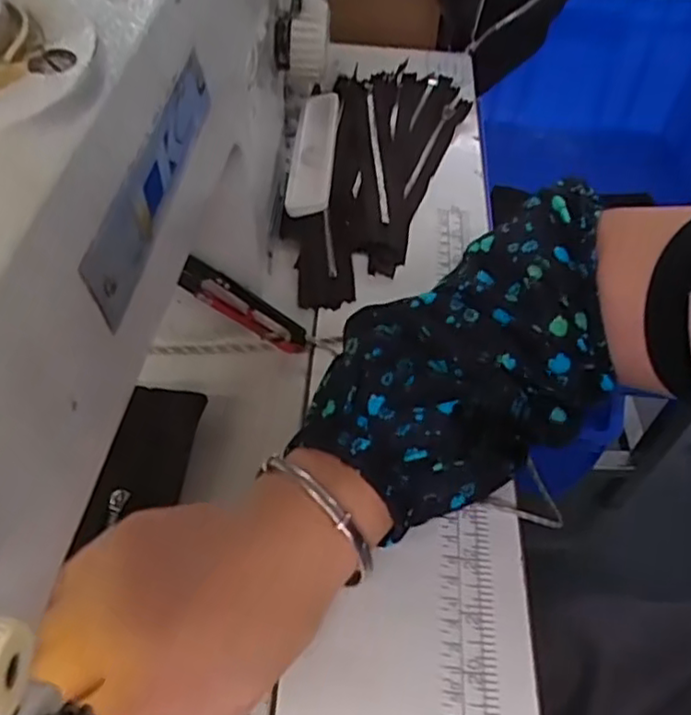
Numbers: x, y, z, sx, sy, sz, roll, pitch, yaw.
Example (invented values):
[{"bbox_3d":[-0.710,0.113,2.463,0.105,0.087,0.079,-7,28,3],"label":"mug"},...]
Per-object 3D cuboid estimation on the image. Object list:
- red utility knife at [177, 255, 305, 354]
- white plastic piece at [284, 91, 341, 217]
[{"bbox_3d":[-0.054,-0.026,0.373,0.085,0.022,0.007,34,41,-35],"label":"red utility knife"},{"bbox_3d":[-0.019,-0.126,0.411,0.024,0.013,0.108,4,51,0],"label":"white plastic piece"}]

